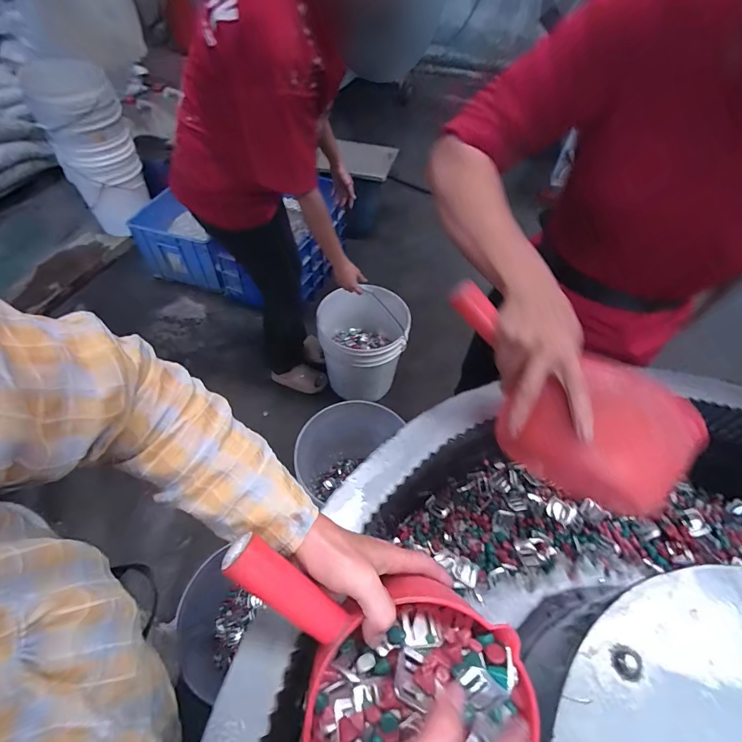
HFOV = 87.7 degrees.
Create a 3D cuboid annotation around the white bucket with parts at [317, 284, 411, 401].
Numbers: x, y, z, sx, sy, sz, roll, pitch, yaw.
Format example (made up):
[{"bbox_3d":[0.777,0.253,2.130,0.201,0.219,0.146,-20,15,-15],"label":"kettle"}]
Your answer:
[{"bbox_3d":[-0.028,-0.090,1.499,0.326,0.350,0.283,-2,53,-6],"label":"white bucket with parts"}]

